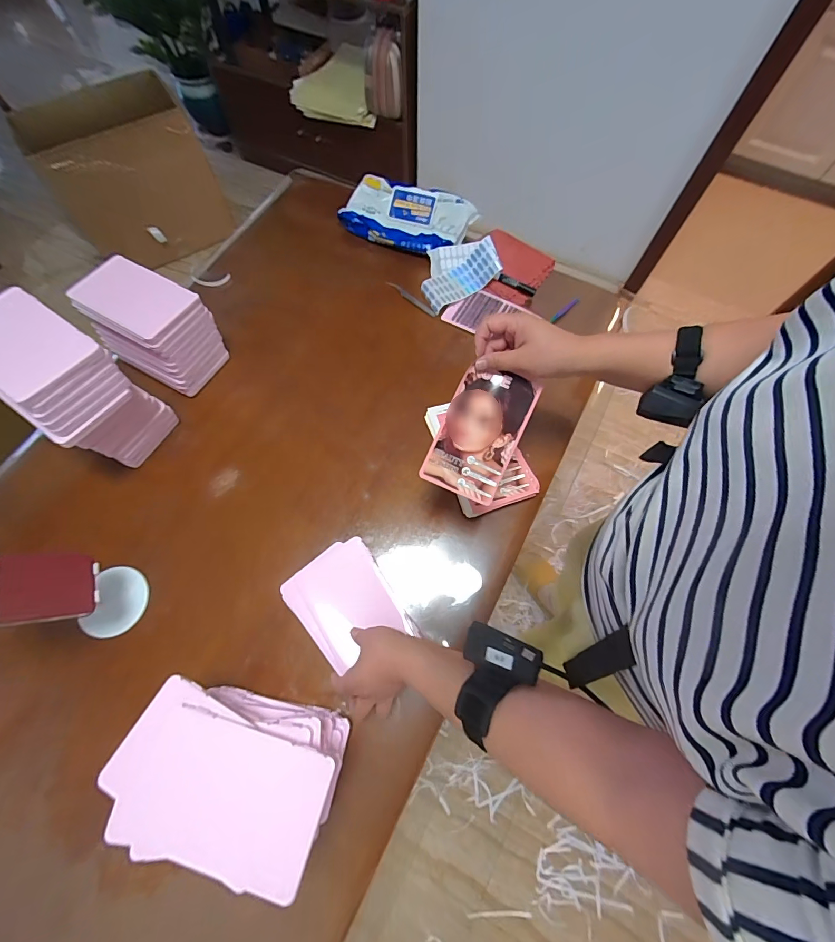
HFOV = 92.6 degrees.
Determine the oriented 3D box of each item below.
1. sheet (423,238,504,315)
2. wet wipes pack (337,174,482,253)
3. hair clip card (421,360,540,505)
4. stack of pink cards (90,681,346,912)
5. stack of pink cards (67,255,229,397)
[{"bbox_3d":[0.073,-0.402,0.791,0.155,0.053,0.120,-27,69,-9],"label":"sheet"},{"bbox_3d":[-0.023,-0.532,0.839,0.272,0.067,0.134,23,70,8],"label":"wet wipes pack"},{"bbox_3d":[0.080,-0.050,0.512,0.098,0.010,0.165,24,92,-7],"label":"hair clip card"},{"bbox_3d":[-0.192,0.325,0.443,0.211,0.149,0.123,16,69,6],"label":"stack of pink cards"},{"bbox_3d":[-0.443,-0.238,0.683,0.183,0.148,0.122,29,71,11],"label":"stack of pink cards"}]

